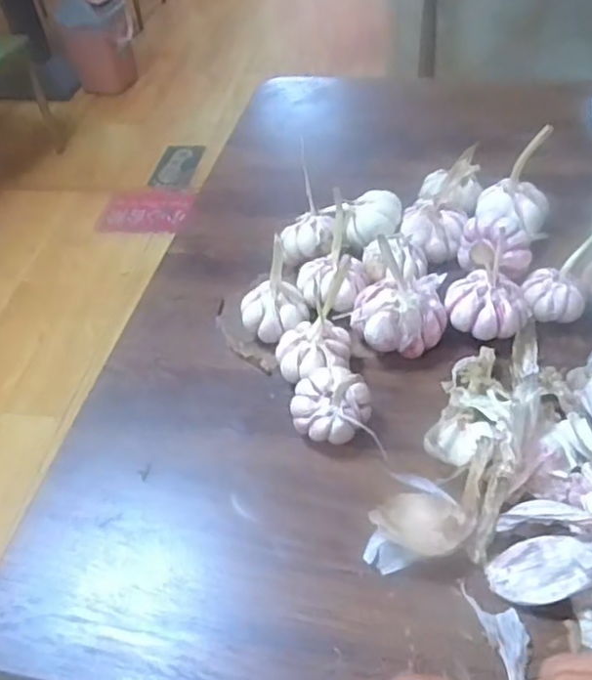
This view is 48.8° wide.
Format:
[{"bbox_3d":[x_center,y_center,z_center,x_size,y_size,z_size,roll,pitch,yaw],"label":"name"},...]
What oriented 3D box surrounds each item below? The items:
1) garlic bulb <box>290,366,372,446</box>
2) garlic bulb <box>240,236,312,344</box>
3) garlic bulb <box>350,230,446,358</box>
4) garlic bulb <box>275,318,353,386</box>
[{"bbox_3d":[0.022,0.046,0.420,0.049,0.041,0.039,6,49,12],"label":"garlic bulb"},{"bbox_3d":[-0.016,-0.027,0.476,0.048,0.067,0.041,-18,47,-9],"label":"garlic bulb"},{"bbox_3d":[0.074,-0.030,0.458,0.064,0.081,0.062,-3,48,4],"label":"garlic bulb"},{"bbox_3d":[0.013,0.011,0.456,0.049,0.039,0.051,-3,48,4],"label":"garlic bulb"}]

